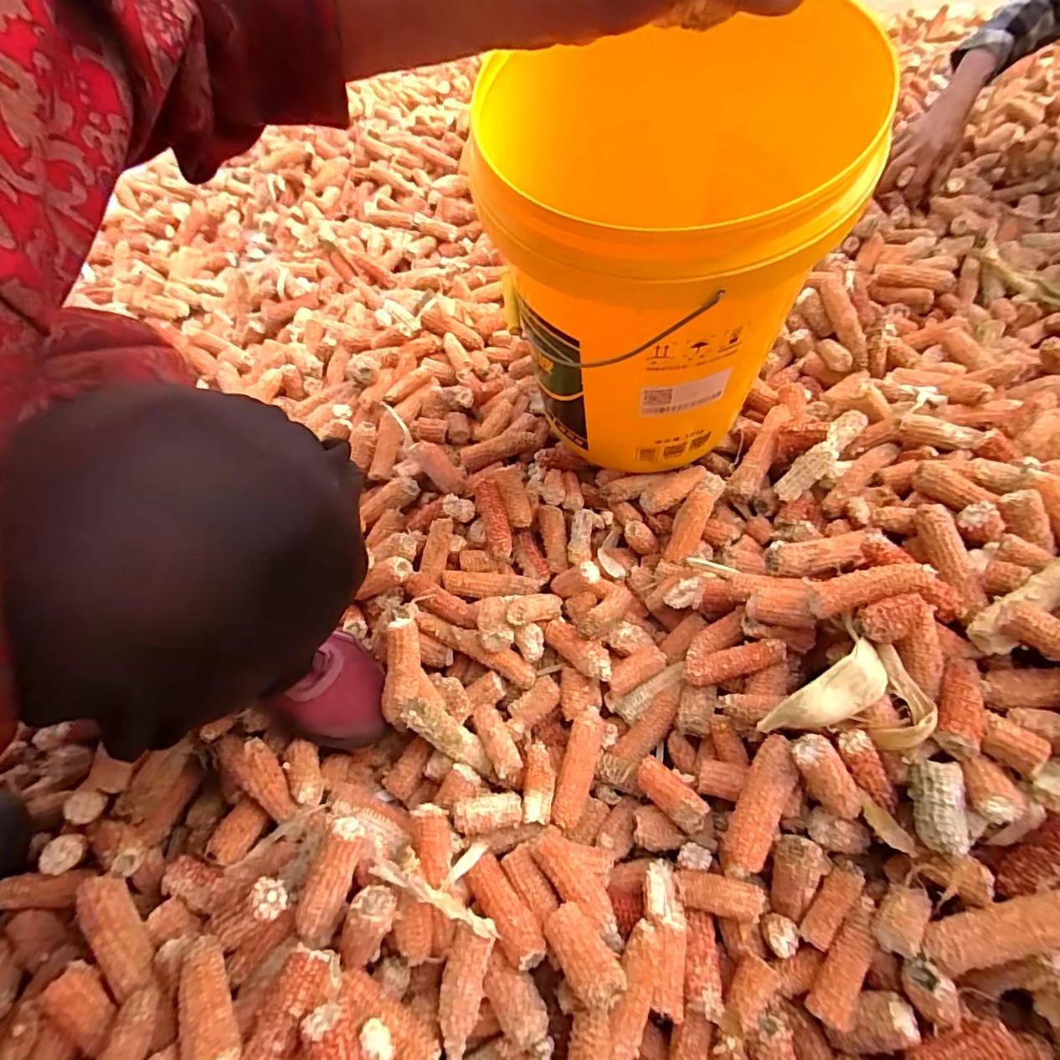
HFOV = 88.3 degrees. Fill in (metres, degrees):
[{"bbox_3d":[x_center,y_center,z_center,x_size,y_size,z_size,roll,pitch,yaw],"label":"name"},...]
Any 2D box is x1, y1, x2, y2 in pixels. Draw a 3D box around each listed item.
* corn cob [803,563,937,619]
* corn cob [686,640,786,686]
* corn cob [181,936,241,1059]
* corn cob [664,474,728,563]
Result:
[{"bbox_3d":[0.283,0.047,0.455,0.095,0.022,0.027,-17,54,12],"label":"corn cob"},{"bbox_3d":[0.188,0.121,0.503,0.089,0.021,0.026,-21,53,18],"label":"corn cob"},{"bbox_3d":[-0.214,0.315,0.364,0.025,0.022,0.082,-31,46,-16],"label":"corn cob"},{"bbox_3d":[0.192,-0.016,0.640,0.034,0.032,0.119,25,81,20],"label":"corn cob"}]

